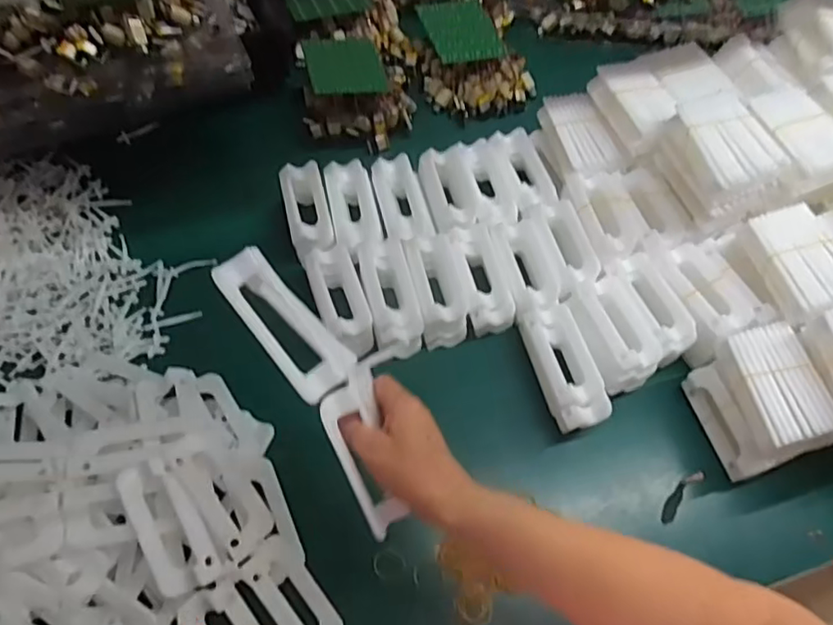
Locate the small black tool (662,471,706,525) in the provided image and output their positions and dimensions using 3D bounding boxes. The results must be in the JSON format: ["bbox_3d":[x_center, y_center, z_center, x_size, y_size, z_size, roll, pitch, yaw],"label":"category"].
[{"bbox_3d":[0.275,0.189,0.622,0.071,0.004,0.016,-39,68,-21],"label":"small black tool"}]

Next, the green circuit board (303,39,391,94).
[{"bbox_3d":[-0.098,-0.347,0.841,0.114,0.008,0.100,-9,69,-26],"label":"green circuit board"}]

